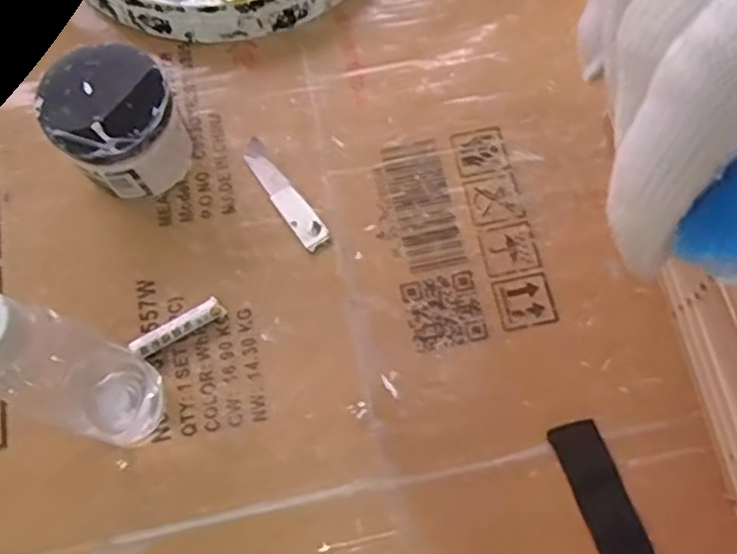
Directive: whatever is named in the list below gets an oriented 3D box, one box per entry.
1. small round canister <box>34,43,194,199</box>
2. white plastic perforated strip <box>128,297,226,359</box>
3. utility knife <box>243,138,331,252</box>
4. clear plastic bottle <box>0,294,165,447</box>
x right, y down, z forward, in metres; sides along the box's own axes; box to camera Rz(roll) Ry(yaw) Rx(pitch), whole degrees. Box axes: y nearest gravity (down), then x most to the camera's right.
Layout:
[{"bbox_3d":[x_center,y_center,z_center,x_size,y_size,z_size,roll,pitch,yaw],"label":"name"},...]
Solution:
[{"bbox_3d":[-0.171,-0.104,0.491,0.080,0.080,0.079,0,72,0],"label":"small round canister"},{"bbox_3d":[-0.128,0.034,0.475,0.062,0.015,0.015,-30,75,-9],"label":"white plastic perforated strip"},{"bbox_3d":[-0.062,-0.060,0.512,0.021,0.004,0.096,-36,76,-10],"label":"utility knife"},{"bbox_3d":[-0.155,0.051,0.373,0.051,0.180,0.051,27,74,8],"label":"clear plastic bottle"}]

